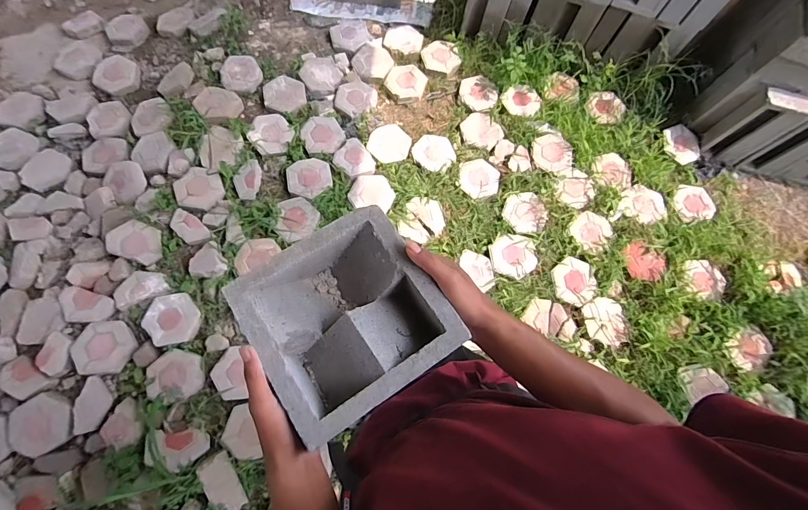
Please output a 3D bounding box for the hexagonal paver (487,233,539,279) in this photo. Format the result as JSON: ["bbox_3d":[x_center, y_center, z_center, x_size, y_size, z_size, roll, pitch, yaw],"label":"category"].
[{"bbox_3d":[0.483,0.003,1.588,0.191,0.029,0.189,-8,72,-5],"label":"hexagonal paver"}]

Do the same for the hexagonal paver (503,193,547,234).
[{"bbox_3d":[0.556,-0.192,1.654,0.181,0.031,0.189,-12,72,-6],"label":"hexagonal paver"}]

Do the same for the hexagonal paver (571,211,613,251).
[{"bbox_3d":[0.856,-0.113,1.651,0.172,0.018,0.158,-39,77,-13],"label":"hexagonal paver"}]

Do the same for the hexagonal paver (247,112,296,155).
[{"bbox_3d":[-0.627,-0.577,1.711,0.191,0.040,0.212,15,72,3],"label":"hexagonal paver"}]

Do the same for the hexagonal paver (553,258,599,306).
[{"bbox_3d":[0.745,0.114,1.572,0.176,0.031,0.198,-16,73,-7],"label":"hexagonal paver"}]

